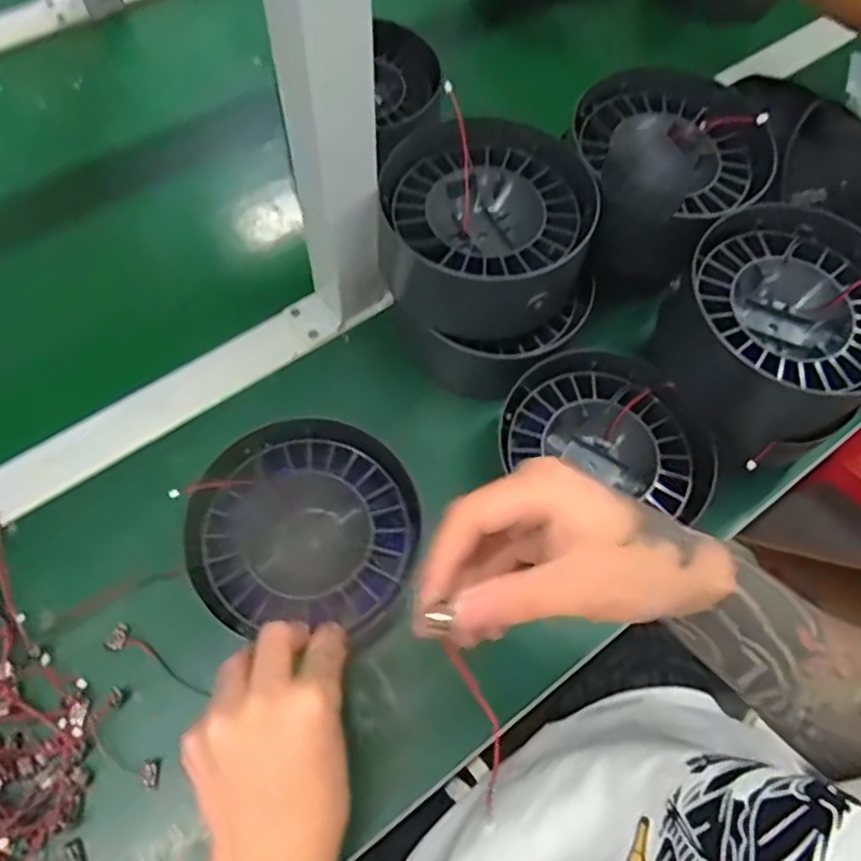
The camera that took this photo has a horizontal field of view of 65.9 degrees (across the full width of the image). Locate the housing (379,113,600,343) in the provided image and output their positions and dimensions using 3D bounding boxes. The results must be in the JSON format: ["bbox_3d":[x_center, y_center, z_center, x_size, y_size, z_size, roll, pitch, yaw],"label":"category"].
[{"bbox_3d":[0.037,-0.138,0.452,0.136,0.063,0.147,1,65,-1],"label":"housing"}]

